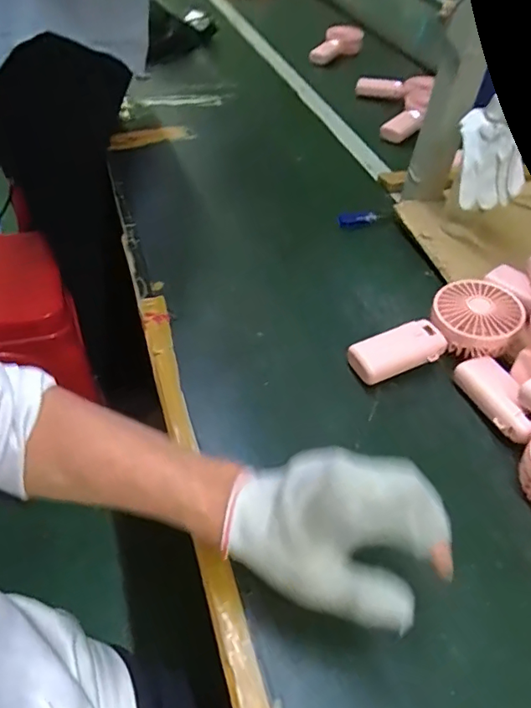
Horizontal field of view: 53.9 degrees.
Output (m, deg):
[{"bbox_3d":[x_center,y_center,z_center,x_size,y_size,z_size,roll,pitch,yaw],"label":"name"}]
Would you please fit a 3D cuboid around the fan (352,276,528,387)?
[{"bbox_3d":[0.170,-0.016,0.519,0.174,0.052,0.079,-21,52,-22],"label":"fan"}]

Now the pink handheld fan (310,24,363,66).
[{"bbox_3d":[0.156,-0.675,1.140,0.074,0.042,0.157,23,50,17],"label":"pink handheld fan"}]

